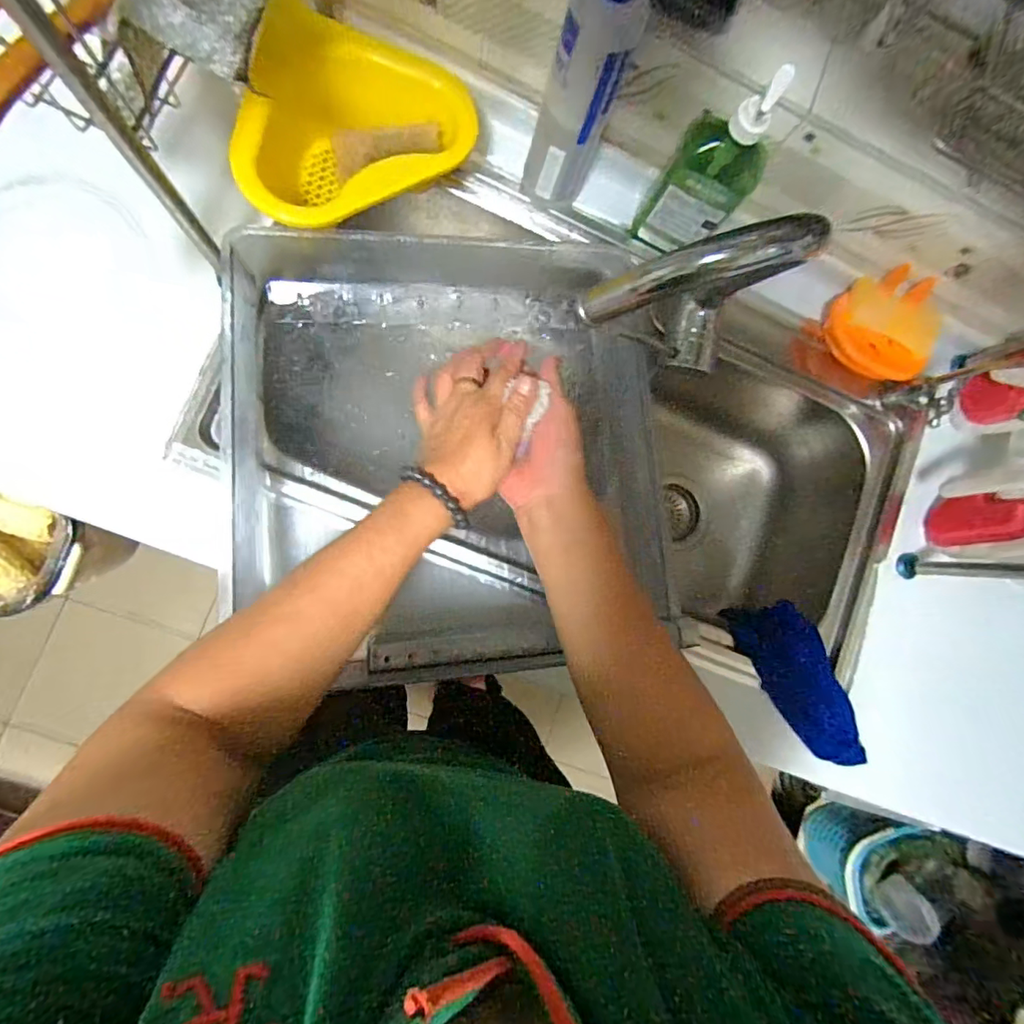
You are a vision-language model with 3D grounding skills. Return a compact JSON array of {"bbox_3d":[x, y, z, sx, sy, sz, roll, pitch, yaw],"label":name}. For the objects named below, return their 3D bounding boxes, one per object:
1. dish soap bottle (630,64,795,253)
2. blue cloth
[{"bbox_3d":[0.189,-0.327,0.505,0.084,0.167,0.058,37,82,-5],"label":"dish soap bottle"},{"bbox_3d":[0.333,0.193,0.591,0.074,0.046,0.195,-23,69,-9],"label":"blue cloth"}]

